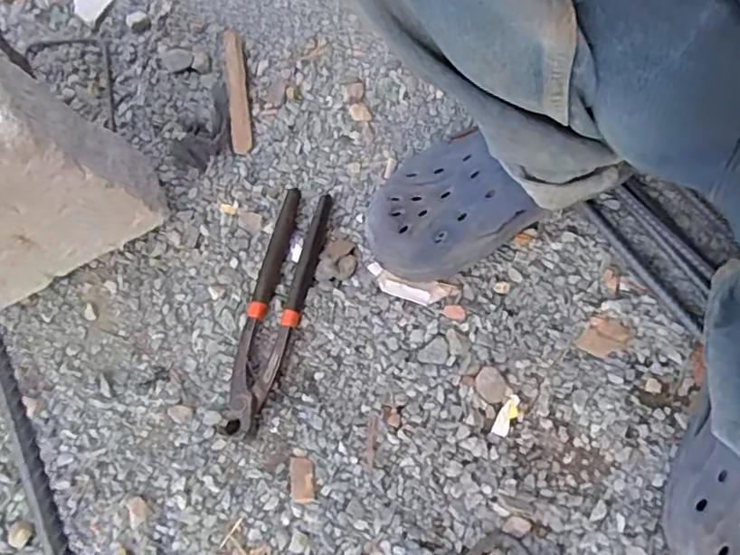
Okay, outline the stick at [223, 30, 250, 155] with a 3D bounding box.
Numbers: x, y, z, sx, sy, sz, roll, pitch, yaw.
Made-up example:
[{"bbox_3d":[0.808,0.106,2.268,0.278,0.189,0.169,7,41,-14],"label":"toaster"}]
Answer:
[{"bbox_3d":[-0.132,-0.190,0.610,0.018,0.017,0.146,-9,67,-1],"label":"stick"}]

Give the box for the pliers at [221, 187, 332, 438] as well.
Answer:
[{"bbox_3d":[-0.080,0.024,0.518,0.043,0.022,0.215,13,69,8],"label":"pliers"}]

